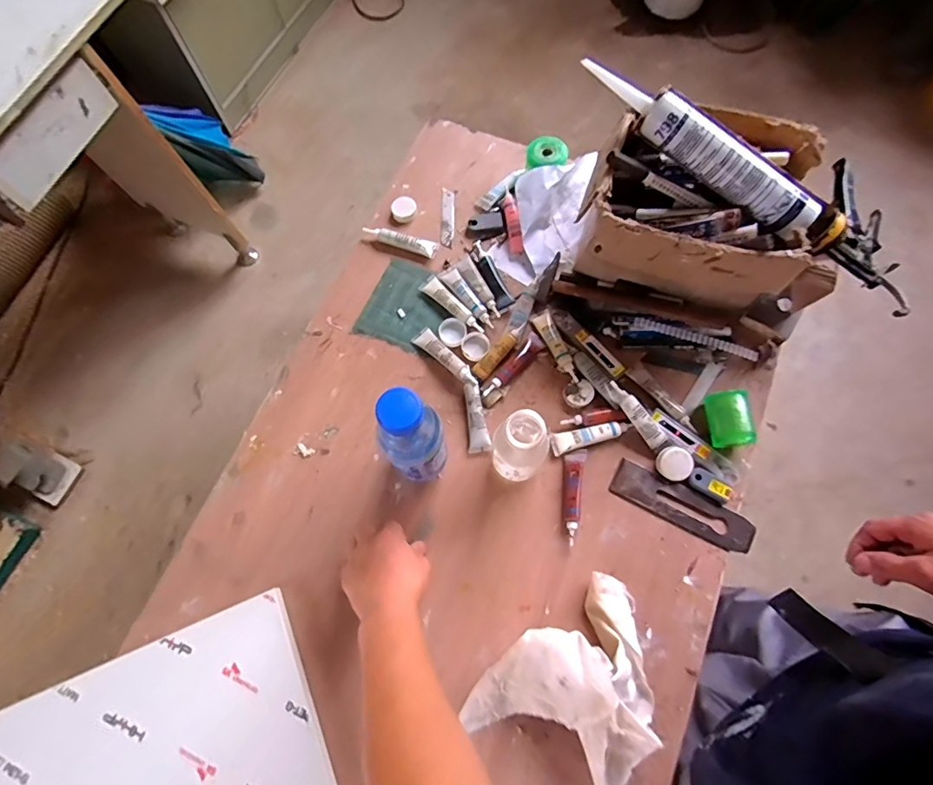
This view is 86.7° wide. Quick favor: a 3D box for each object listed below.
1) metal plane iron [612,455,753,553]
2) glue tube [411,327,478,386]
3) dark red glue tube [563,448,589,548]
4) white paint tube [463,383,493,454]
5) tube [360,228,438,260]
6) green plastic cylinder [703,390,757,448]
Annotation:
[{"bbox_3d":[0.253,0.132,0.577,0.164,0.007,0.047,26,71,9],"label":"metal plane iron"},{"bbox_3d":[-0.027,-0.045,0.634,0.026,0.016,0.109,-40,74,-15],"label":"glue tube"},{"bbox_3d":[0.123,0.119,0.578,0.025,0.010,0.108,11,69,4],"label":"dark red glue tube"},{"bbox_3d":[0.013,0.031,0.607,0.027,0.016,0.084,-5,69,-2],"label":"white paint tube"},{"bbox_3d":[-0.092,-0.218,0.698,0.104,0.017,0.027,18,69,6],"label":"tube"},{"bbox_3d":[0.315,0.033,0.597,0.045,0.039,0.067,-2,69,-1],"label":"green plastic cylinder"}]

